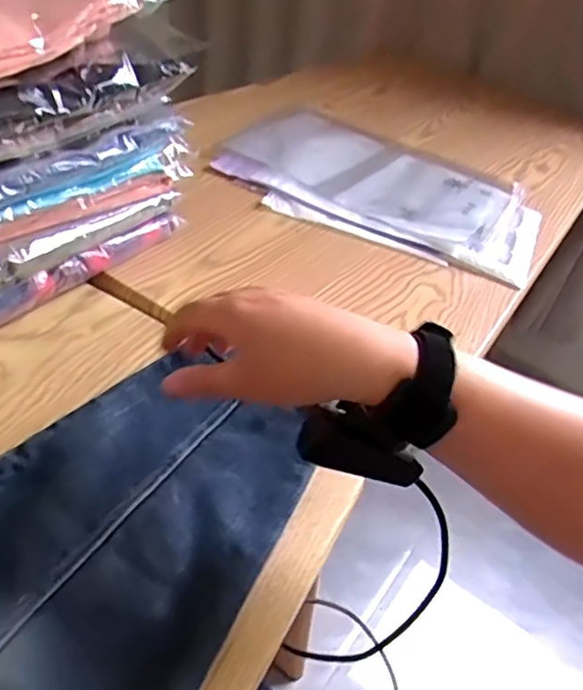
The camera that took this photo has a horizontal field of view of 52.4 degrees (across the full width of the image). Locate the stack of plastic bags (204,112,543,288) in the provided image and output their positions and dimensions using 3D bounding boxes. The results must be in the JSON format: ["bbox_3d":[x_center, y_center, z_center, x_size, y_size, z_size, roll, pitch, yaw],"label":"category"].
[{"bbox_3d":[0.131,-0.231,0.828,0.419,0.026,0.340,22,40,10],"label":"stack of plastic bags"}]

